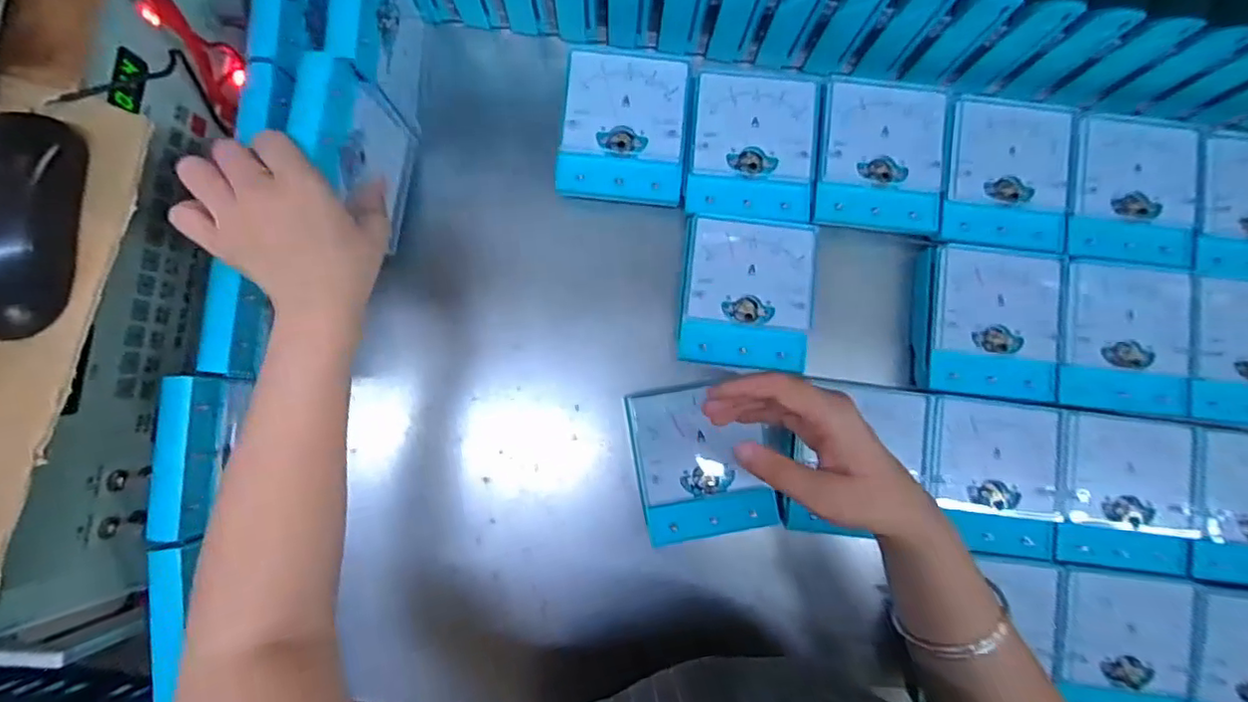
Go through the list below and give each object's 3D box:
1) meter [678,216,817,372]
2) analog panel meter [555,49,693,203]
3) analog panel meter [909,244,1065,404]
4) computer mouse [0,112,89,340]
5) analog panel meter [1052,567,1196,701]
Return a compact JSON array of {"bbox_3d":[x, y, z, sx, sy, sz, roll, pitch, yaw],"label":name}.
[{"bbox_3d":[0.094,-0.044,0.461,0.097,0.030,0.112,5,85,0],"label":"meter"},{"bbox_3d":[0.000,-0.174,0.472,0.096,0.033,0.112,5,85,0],"label":"analog panel meter"},{"bbox_3d":[0.283,-0.021,0.461,0.097,0.037,0.112,6,85,0],"label":"analog panel meter"},{"bbox_3d":[-0.314,-0.063,0.291,0.062,0.038,0.105,-1,85,0],"label":"computer mouse"},{"bbox_3d":[0.363,0.222,0.434,0.099,0.024,0.116,5,85,0],"label":"analog panel meter"}]

